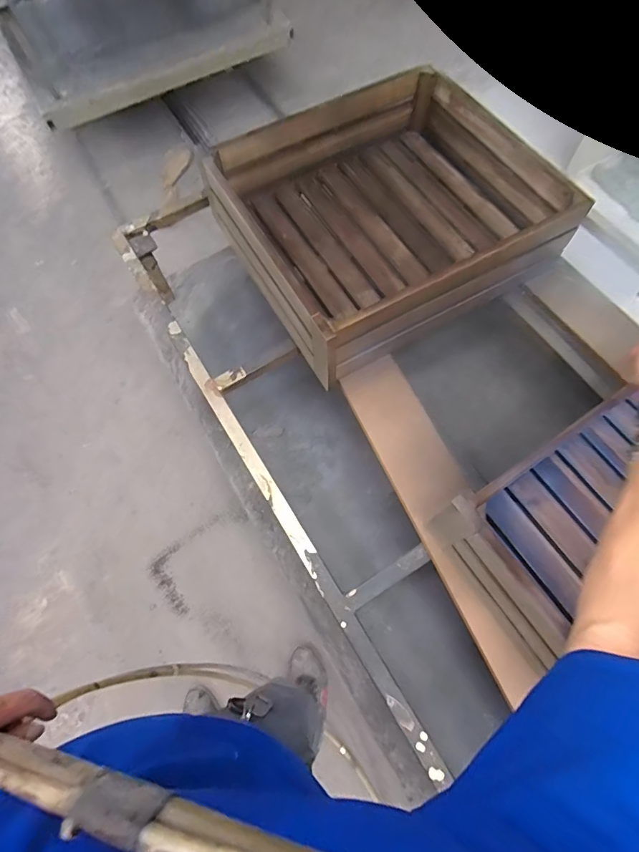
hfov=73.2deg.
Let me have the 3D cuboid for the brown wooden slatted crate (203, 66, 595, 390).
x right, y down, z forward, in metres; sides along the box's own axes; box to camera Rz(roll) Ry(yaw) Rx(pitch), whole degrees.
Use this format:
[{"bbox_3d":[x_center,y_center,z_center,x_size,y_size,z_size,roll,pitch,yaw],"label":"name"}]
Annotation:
[{"bbox_3d":[0.124,-0.441,0.879,0.566,0.186,0.530,-29,70,-9],"label":"brown wooden slatted crate"}]

